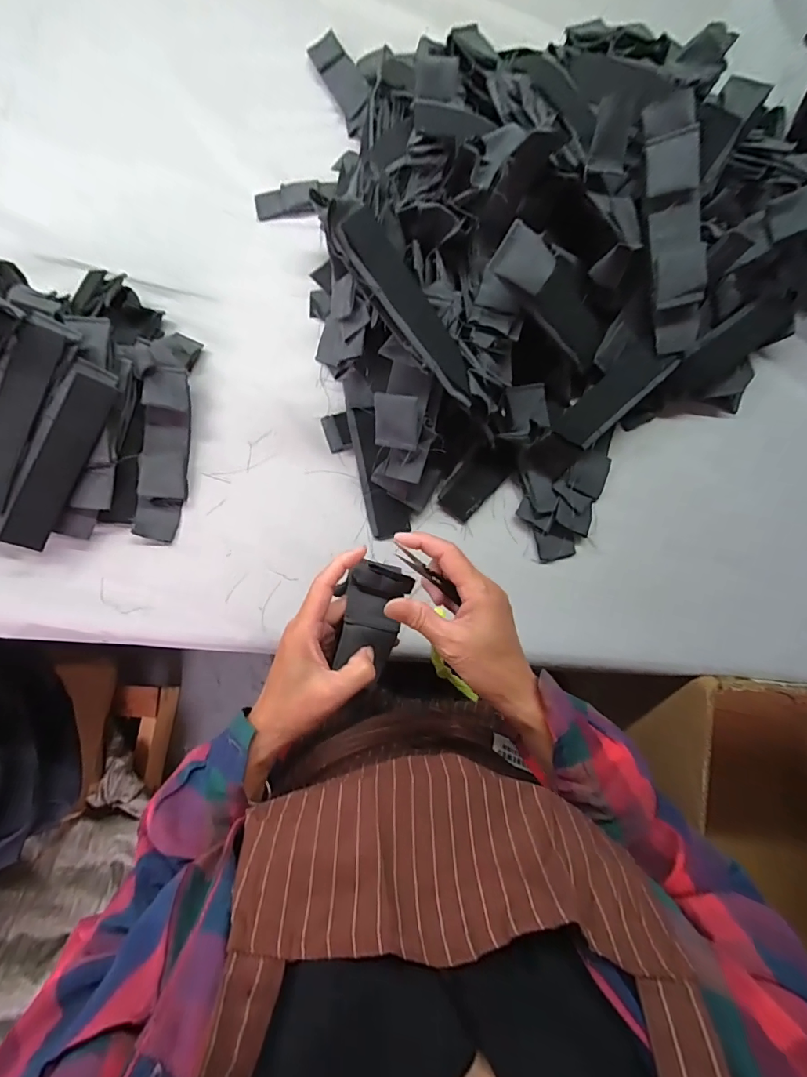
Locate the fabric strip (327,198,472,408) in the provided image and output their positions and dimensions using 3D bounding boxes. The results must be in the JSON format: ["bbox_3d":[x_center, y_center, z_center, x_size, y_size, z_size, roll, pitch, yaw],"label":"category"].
[{"bbox_3d":[0.006,-0.207,0.404,0.056,0.028,0.183,-47,114,-11],"label":"fabric strip"}]

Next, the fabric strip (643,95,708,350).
[{"bbox_3d":[0.271,-0.306,0.449,0.048,0.029,0.223,-15,107,-5],"label":"fabric strip"}]

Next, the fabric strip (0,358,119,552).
[{"bbox_3d":[-0.349,-0.083,0.457,0.043,0.013,0.195,25,91,-39],"label":"fabric strip"}]

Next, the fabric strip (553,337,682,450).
[{"bbox_3d":[0.234,-0.160,0.500,0.140,0.015,0.051,-44,81,6],"label":"fabric strip"}]

